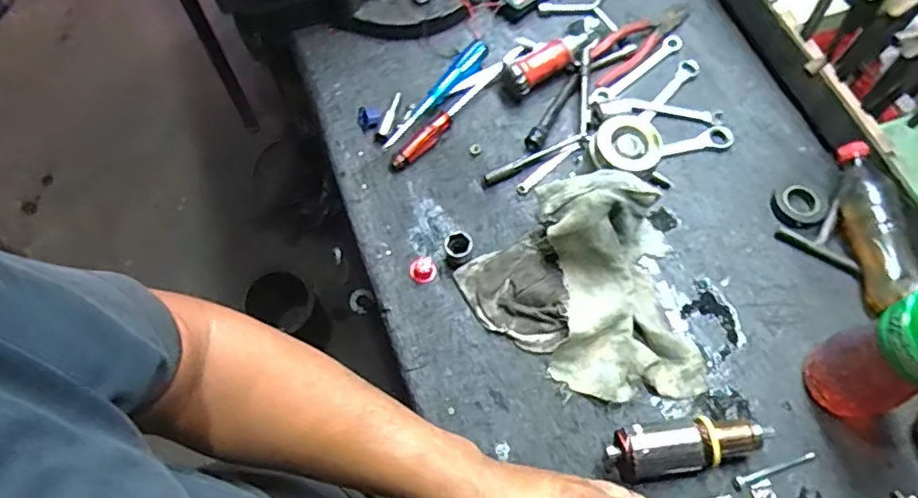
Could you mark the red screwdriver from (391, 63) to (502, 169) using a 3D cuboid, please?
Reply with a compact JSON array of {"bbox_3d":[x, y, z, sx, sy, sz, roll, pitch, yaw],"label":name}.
[{"bbox_3d":[-0.013,-0.169,0.781,0.022,0.021,0.191,42,73,16],"label":"red screwdriver"}]

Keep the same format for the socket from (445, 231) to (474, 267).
[{"bbox_3d":[0.000,0.000,0.702,0.031,0.037,0.035,5,67,2],"label":"socket"}]

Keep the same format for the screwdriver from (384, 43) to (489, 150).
[{"bbox_3d":[-0.028,-0.196,0.780,0.020,0.024,0.188,38,72,15],"label":"screwdriver"}]

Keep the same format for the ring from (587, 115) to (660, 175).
[{"bbox_3d":[0.176,-0.108,0.649,0.072,0.031,0.071,-8,67,-3],"label":"ring"}]

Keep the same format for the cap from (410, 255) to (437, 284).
[{"bbox_3d":[-0.042,0.023,0.709,0.030,0.010,0.032,0,67,0],"label":"cap"}]

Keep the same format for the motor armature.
[{"bbox_3d":[0.225,0.190,0.600,0.154,0.039,0.050,-11,68,-4],"label":"motor armature"}]

